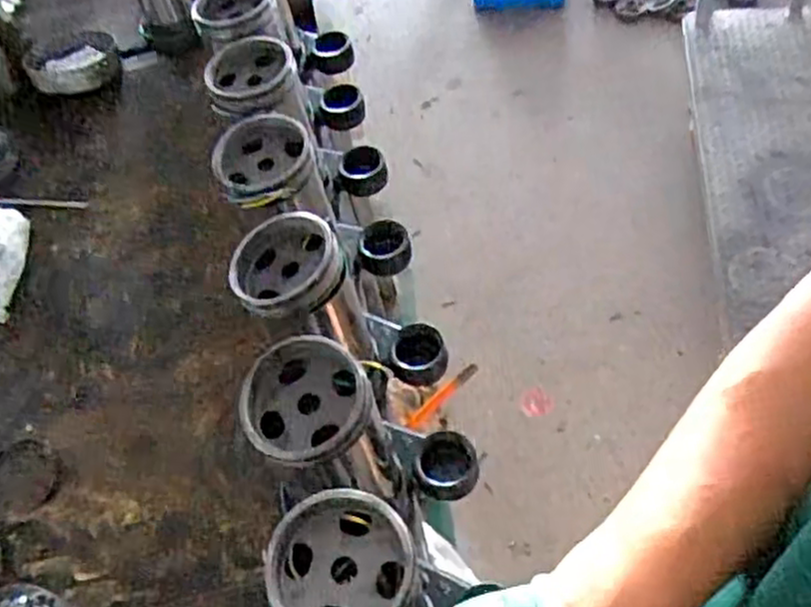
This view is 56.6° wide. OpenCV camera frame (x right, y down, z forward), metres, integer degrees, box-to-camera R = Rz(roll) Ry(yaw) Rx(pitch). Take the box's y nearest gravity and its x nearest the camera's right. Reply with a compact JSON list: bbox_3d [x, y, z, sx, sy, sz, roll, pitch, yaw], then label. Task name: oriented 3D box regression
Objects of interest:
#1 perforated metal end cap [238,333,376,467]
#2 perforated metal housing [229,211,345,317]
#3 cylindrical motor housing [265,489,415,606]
[{"bbox_3d":[-0.070,0.064,0.527,0.087,0.028,0.090,-5,55,7],"label":"perforated metal end cap"},{"bbox_3d":[-0.095,-0.030,0.597,0.087,0.032,0.078,-22,54,-5],"label":"perforated metal housing"},{"bbox_3d":[-0.039,0.162,0.455,0.086,0.032,0.089,-5,55,7],"label":"cylindrical motor housing"}]

